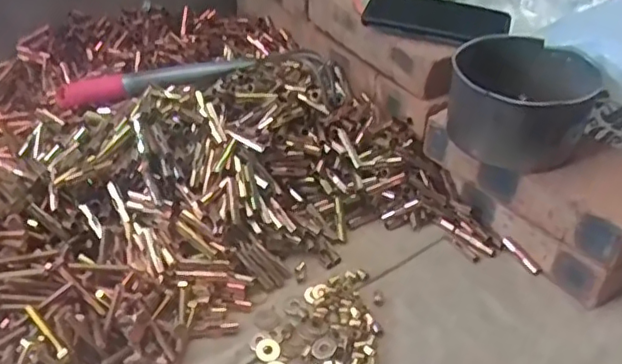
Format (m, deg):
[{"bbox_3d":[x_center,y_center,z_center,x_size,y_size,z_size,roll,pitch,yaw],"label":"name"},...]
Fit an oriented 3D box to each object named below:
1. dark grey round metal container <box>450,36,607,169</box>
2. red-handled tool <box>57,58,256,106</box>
[{"bbox_3d":[0.208,-0.078,0.608,0.126,0.085,0.118,0,38,0],"label":"dark grey round metal container"},{"bbox_3d":[-0.187,-0.117,0.714,0.237,0.031,0.032,-9,38,8],"label":"red-handled tool"}]

